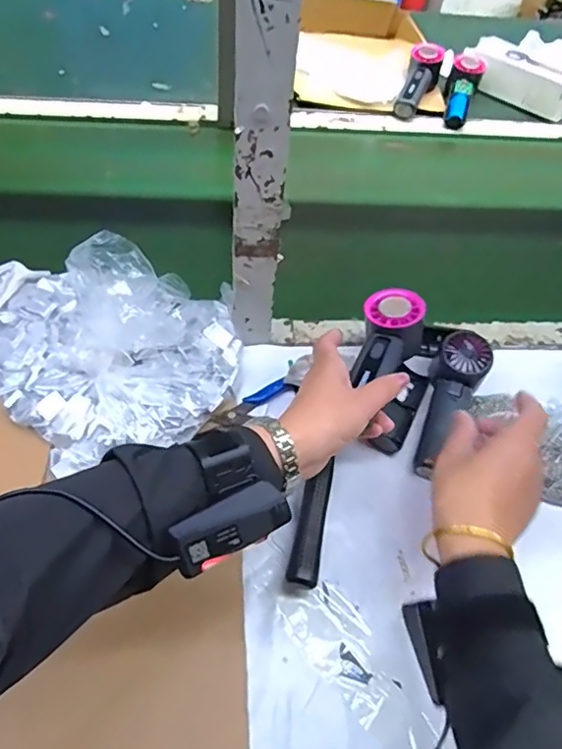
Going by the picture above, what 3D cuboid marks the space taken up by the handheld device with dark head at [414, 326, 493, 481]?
[{"bbox_3d":[0.166,0.033,0.566,0.051,0.043,0.158,24,72,11],"label":"handheld device with dark head"}]

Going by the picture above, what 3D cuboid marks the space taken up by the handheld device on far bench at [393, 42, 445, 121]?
[{"bbox_3d":[0.230,-0.492,0.944,0.054,0.061,0.172,23,70,11],"label":"handheld device on far bench"}]

